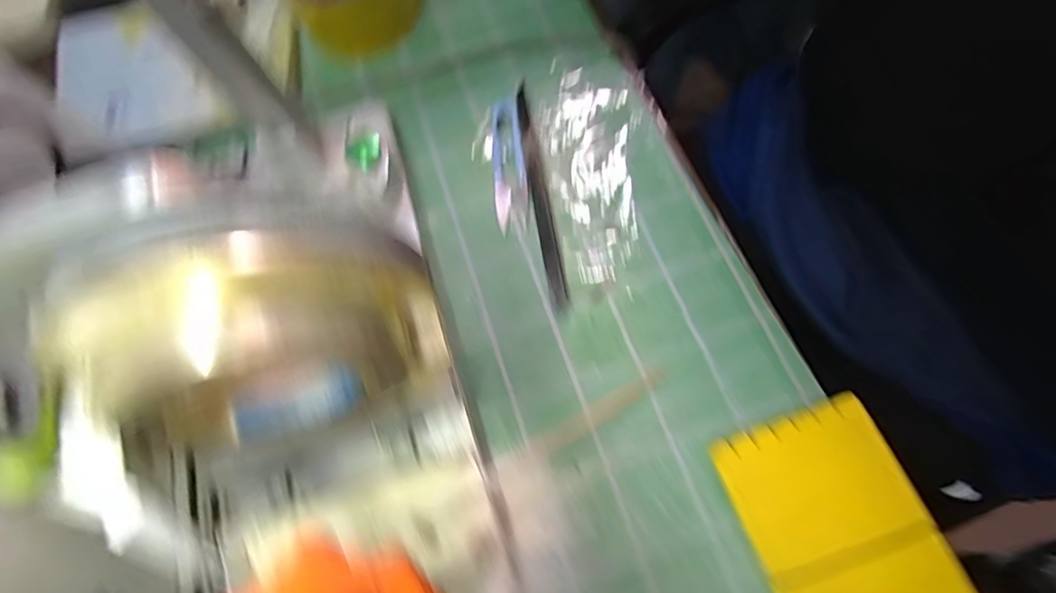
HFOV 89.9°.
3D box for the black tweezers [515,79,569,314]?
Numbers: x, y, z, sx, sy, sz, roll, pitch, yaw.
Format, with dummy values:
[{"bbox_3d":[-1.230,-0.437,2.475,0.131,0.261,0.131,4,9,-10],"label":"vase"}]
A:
[{"bbox_3d":[0.007,-0.074,0.364,0.012,0.004,0.177,-12,66,4],"label":"black tweezers"}]

